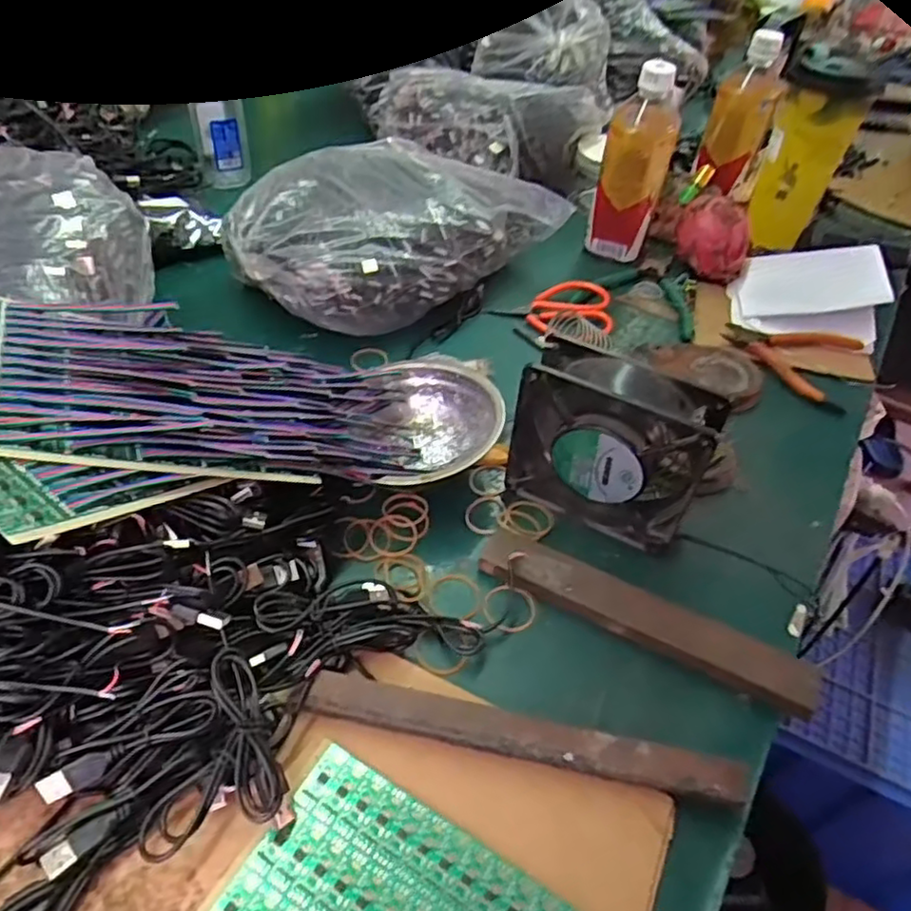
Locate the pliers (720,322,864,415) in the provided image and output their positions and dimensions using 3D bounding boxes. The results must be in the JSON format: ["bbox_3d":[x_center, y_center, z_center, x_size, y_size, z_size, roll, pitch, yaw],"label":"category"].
[{"bbox_3d":[0.298,-0.094,0.595,0.113,0.029,0.086,26,50,16],"label":"pliers"}]

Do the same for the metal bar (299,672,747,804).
[{"bbox_3d":[0.034,0.145,0.354,0.225,0.024,0.025,12,48,4],"label":"metal bar"}]

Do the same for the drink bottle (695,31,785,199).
[{"bbox_3d":[0.314,-0.376,0.737,0.061,0.155,0.043,17,26,9],"label":"drink bottle"}]

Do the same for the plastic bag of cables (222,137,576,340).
[{"bbox_3d":[-0.066,-0.222,0.640,0.290,0.083,0.198,-25,56,-27],"label":"plastic bag of cables"}]

